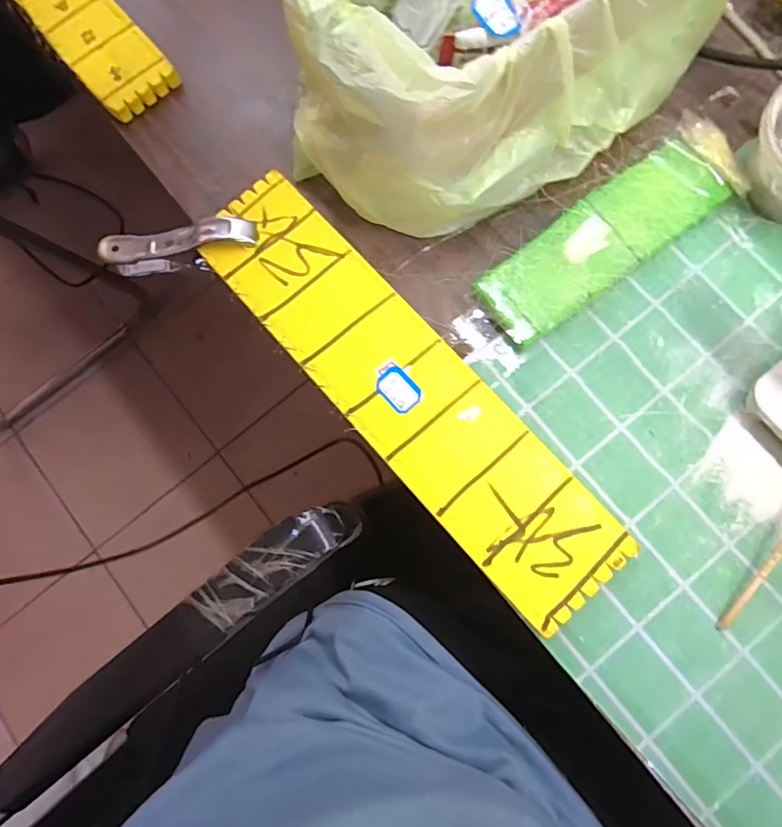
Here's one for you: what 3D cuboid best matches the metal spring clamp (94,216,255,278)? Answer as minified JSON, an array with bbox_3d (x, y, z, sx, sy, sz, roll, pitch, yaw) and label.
[{"bbox_3d":[-0.148,-0.116,0.362,0.114,0.035,0.029,-6,76,15],"label":"metal spring clamp"}]

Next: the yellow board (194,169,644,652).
[{"bbox_3d":[0.006,-0.018,0.326,0.075,0.011,0.337,-41,81,-10],"label":"yellow board"}]

